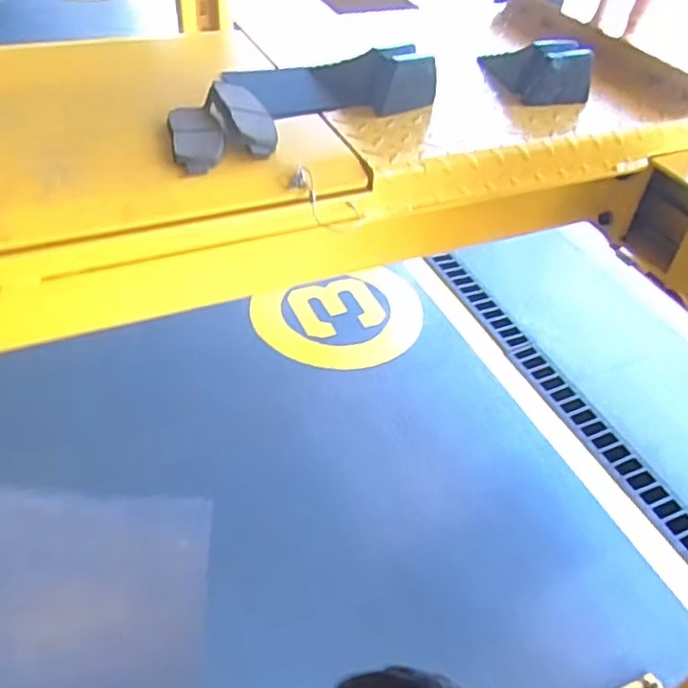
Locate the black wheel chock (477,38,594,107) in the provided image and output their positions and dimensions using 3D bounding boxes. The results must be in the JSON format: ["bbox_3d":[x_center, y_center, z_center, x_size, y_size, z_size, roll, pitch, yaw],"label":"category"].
[{"bbox_3d":[0.260,-0.395,0.901,0.093,0.067,0.167,-9,46,-15],"label":"black wheel chock"}]

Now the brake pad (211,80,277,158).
[{"bbox_3d":[-0.110,-0.258,0.736,0.057,0.027,0.136,-10,47,-17],"label":"brake pad"}]

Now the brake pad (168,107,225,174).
[{"bbox_3d":[-0.161,-0.227,0.712,0.056,0.010,0.131,-8,46,-15],"label":"brake pad"}]

